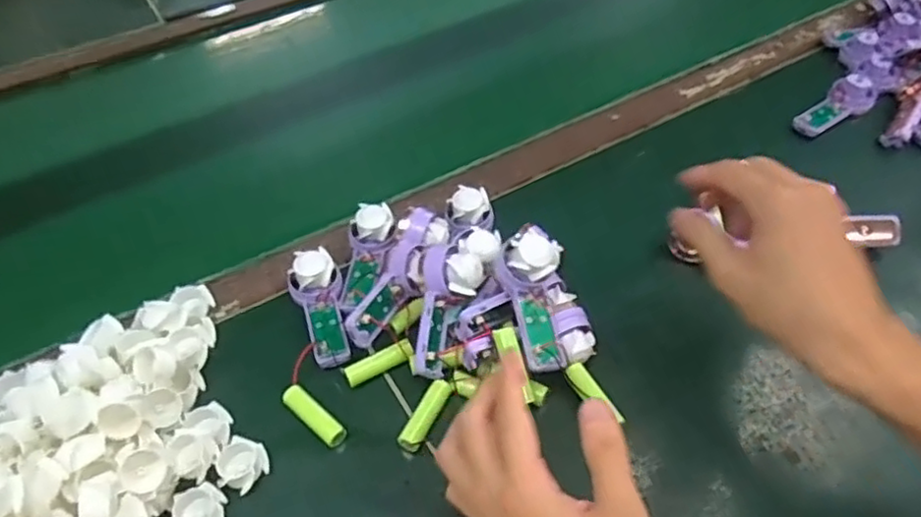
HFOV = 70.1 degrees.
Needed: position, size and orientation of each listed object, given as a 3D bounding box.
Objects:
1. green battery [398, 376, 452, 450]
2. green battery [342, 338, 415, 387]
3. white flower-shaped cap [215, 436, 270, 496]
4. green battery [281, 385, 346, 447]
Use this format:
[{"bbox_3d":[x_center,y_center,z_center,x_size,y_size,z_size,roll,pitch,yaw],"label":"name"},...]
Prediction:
[{"bbox_3d":[-0.022,0.104,0.434,0.016,0.017,0.049,22,53,20],"label":"green battery"},{"bbox_3d":[-0.056,0.074,0.459,0.049,0.018,0.015,-21,52,-16],"label":"green battery"},{"bbox_3d":[-0.137,0.131,0.413,0.029,0.017,0.029,-1,49,1],"label":"white flower-shaped cap"},{"bbox_3d":[-0.097,0.105,0.438,0.053,0.011,0.016,34,58,27],"label":"green battery"}]

